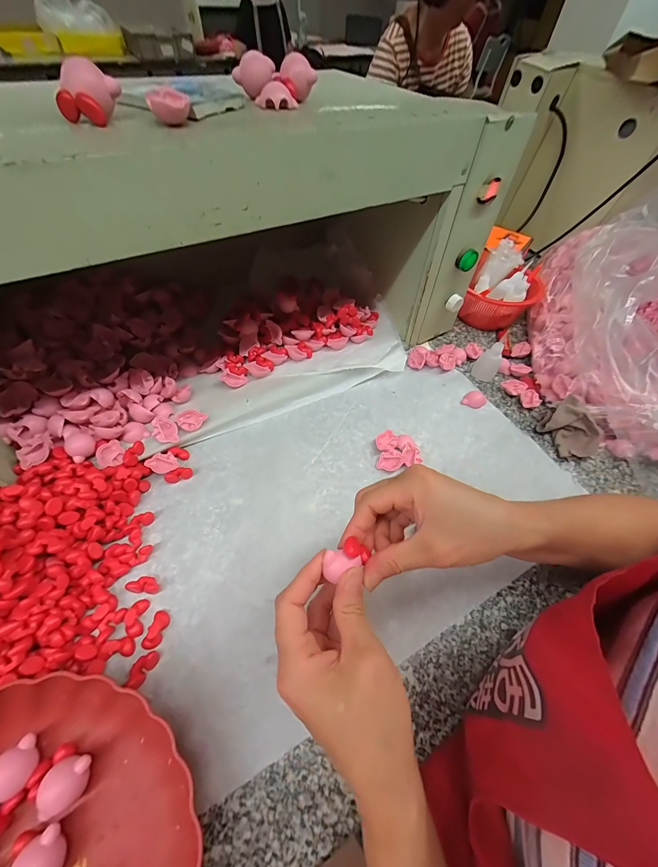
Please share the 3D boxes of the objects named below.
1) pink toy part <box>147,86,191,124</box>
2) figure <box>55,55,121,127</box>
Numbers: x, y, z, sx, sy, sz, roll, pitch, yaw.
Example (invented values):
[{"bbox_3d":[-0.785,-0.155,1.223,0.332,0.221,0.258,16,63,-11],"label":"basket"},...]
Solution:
[{"bbox_3d":[-0.114,-0.236,0.225,0.028,0.015,0.033,-13,57,-13],"label":"pink toy part"},{"bbox_3d":[-0.165,-0.233,0.214,0.025,0.028,0.032,20,56,10],"label":"figure"}]

